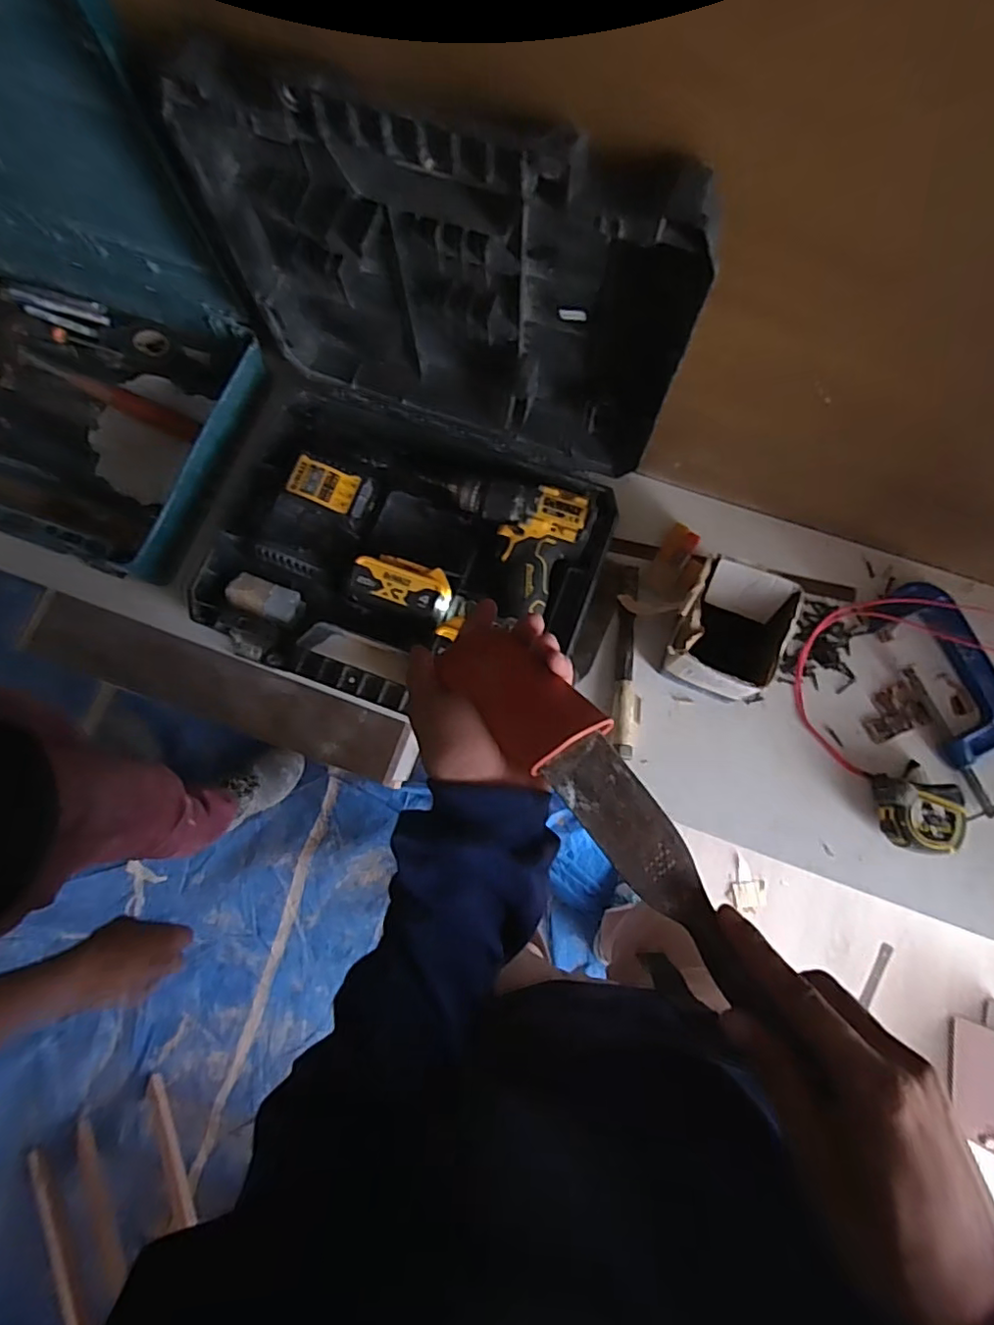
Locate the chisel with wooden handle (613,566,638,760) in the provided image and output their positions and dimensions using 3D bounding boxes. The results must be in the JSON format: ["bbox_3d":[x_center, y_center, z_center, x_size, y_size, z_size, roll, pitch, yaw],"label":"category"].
[{"bbox_3d":[0.154,-0.007,0.696,0.027,0.022,0.235,5,78,1],"label":"chisel with wooden handle"}]

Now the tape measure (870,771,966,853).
[{"bbox_3d":[0.456,0.165,0.636,0.078,0.043,0.073,9,78,2],"label":"tape measure"}]

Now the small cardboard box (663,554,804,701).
[{"bbox_3d":[0.250,-0.035,0.659,0.115,0.105,0.131,29,80,6],"label":"small cardboard box"}]

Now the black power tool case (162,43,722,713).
[{"bbox_3d":[-0.100,-0.194,0.553,0.438,0.391,0.395,21,79,4],"label":"black power tool case"}]

